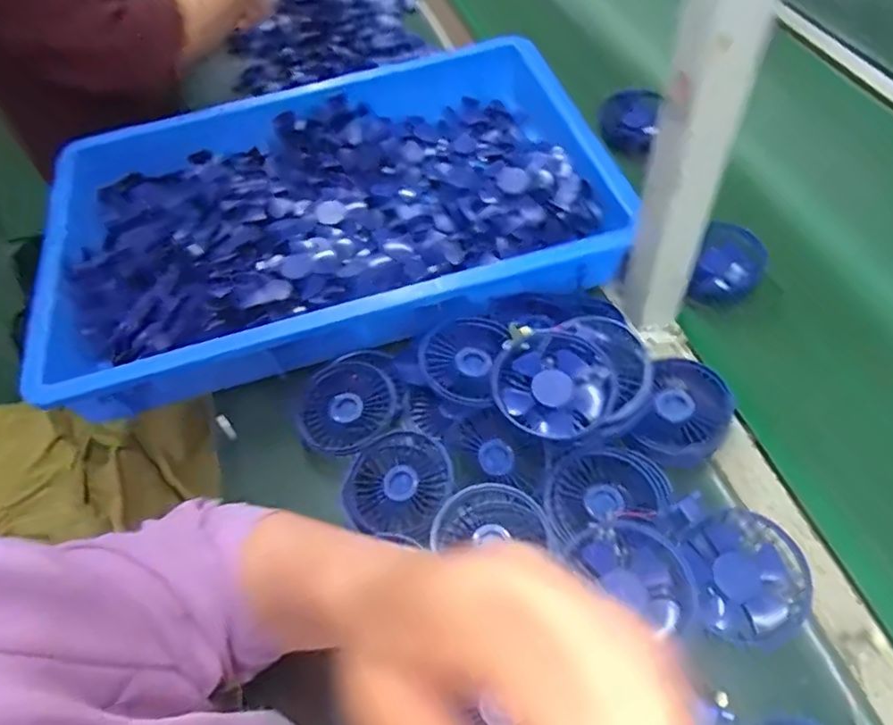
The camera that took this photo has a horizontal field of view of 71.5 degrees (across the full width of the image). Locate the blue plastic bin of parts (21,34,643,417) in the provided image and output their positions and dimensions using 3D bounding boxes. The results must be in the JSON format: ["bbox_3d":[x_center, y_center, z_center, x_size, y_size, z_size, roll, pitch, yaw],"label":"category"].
[{"bbox_3d":[-0.130,-0.166,0.642,0.533,0.067,0.365,-15,55,-6],"label":"blue plastic bin of parts"}]

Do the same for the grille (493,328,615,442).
[{"bbox_3d":[0.080,0.019,0.479,0.089,0.031,0.086,-2,55,3],"label":"grille"}]

